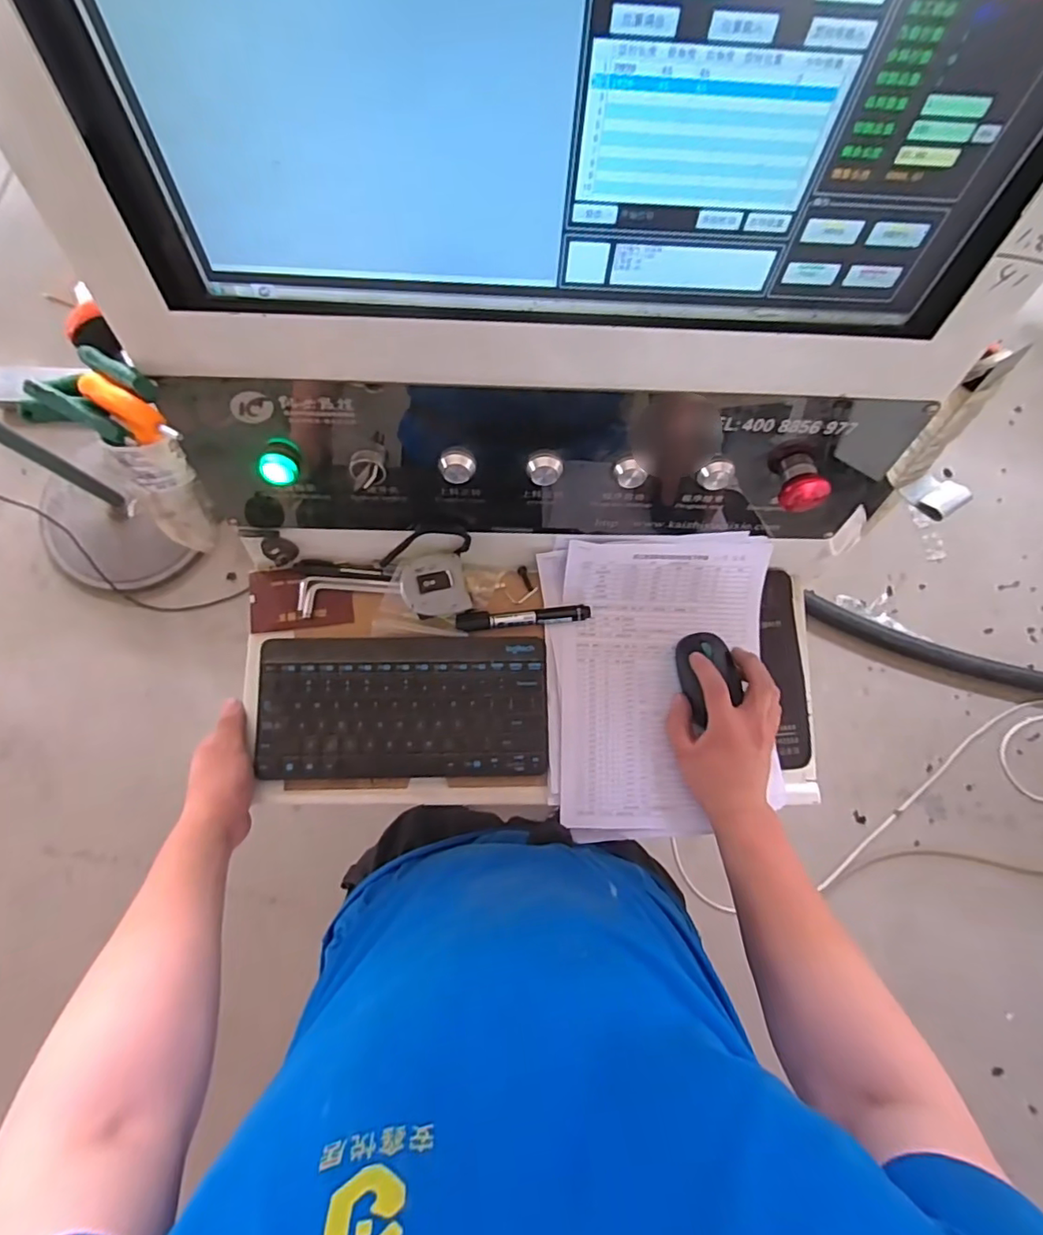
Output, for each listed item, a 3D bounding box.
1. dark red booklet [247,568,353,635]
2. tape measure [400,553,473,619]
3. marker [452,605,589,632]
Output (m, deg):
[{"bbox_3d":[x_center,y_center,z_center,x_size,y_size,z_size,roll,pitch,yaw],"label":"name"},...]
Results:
[{"bbox_3d":[-0.229,-0.020,0.586,0.103,0.009,0.063,-6,81,-4],"label":"dark red booklet"},{"bbox_3d":[-0.087,-0.031,0.565,0.063,0.029,0.063,-13,82,-5],"label":"tape measure"},{"bbox_3d":[0.002,-0.001,0.580,0.137,0.017,0.020,-5,81,-4],"label":"marker"}]

